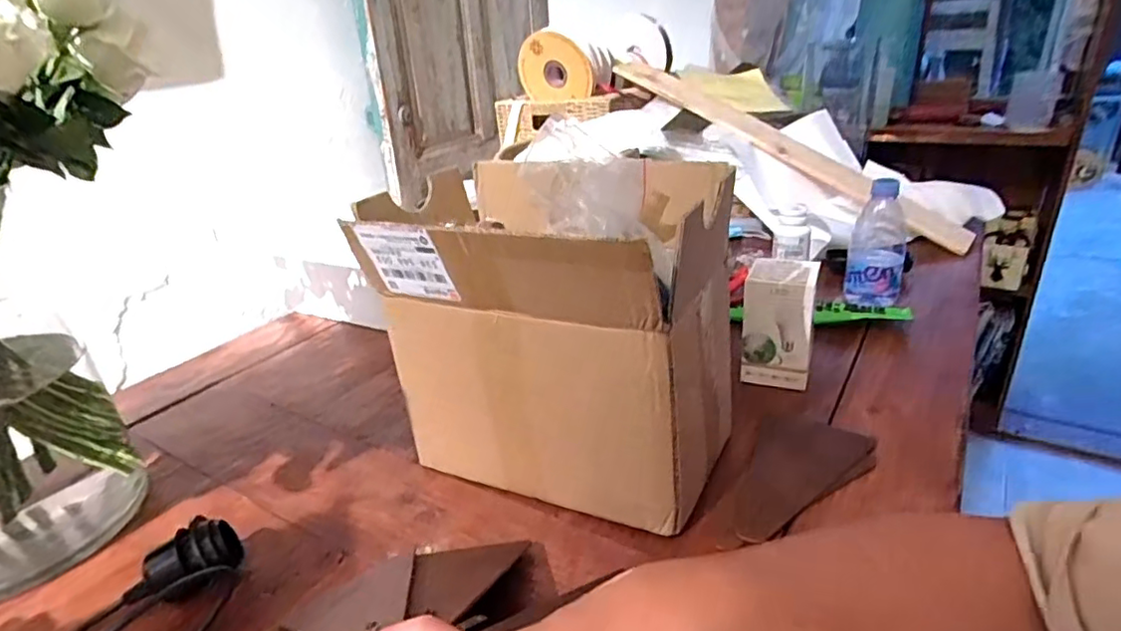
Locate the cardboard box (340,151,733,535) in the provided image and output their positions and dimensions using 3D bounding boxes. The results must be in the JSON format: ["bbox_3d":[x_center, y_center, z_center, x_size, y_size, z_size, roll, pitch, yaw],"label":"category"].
[{"bbox_3d":[-0.005,0.015,0.526,0.263,0.247,0.189,8,28,27],"label":"cardboard box"}]

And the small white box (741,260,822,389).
[{"bbox_3d":[0.230,0.007,0.637,0.070,0.116,0.057,7,28,26],"label":"small white box"}]

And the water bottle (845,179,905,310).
[{"bbox_3d":[0.397,-0.091,0.767,0.065,0.148,0.059,9,29,25],"label":"water bottle"}]

